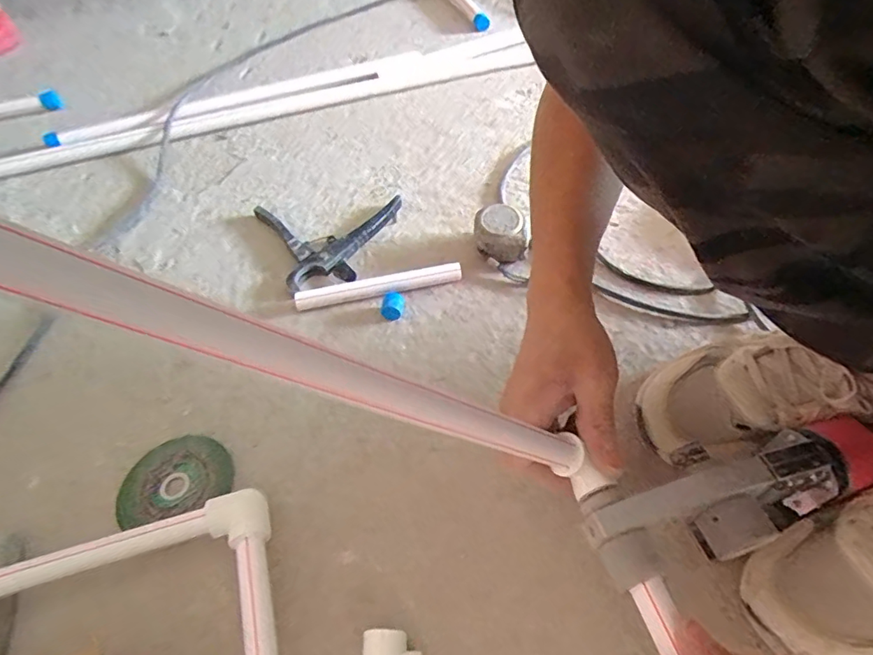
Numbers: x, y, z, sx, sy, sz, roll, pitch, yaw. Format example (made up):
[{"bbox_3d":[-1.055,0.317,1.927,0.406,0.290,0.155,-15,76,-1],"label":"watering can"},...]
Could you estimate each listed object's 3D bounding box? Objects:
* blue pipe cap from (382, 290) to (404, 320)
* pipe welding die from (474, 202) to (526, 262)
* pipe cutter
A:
[{"bbox_3d":[-0.046,-0.022,0.545,0.023,0.023,0.023,6,52,8],"label":"blue pipe cap"},{"bbox_3d":[0.072,-0.107,0.592,0.059,0.048,0.061,-1,51,2],"label":"pipe welding die"},{"bbox_3d":[-0.119,-0.119,0.627,0.173,0.019,0.174,-1,51,2],"label":"pipe cutter"}]

